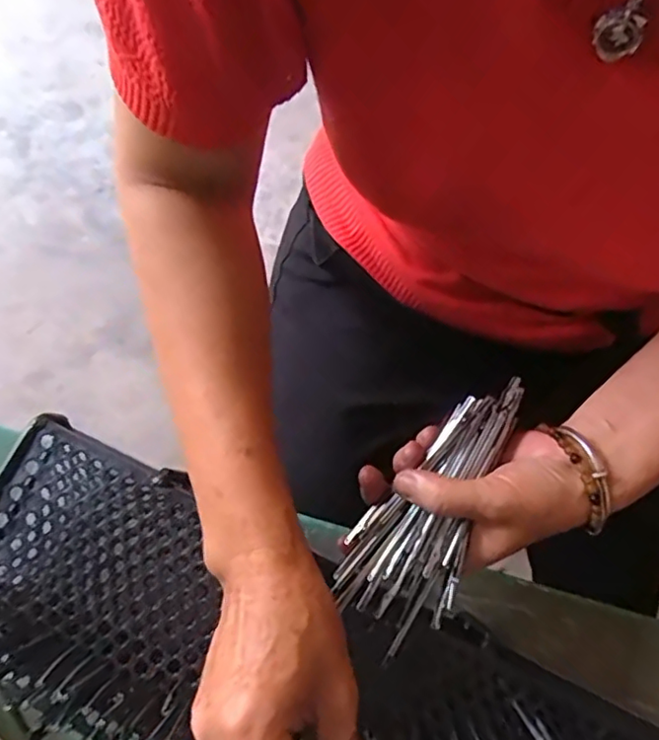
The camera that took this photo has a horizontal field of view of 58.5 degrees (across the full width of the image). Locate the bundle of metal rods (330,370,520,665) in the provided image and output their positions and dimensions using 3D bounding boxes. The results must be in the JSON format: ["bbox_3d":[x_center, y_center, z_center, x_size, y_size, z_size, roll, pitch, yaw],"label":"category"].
[{"bbox_3d":[0.065,0.077,0.339,0.063,0.023,0.162,34,85,7],"label":"bundle of metal rods"}]

